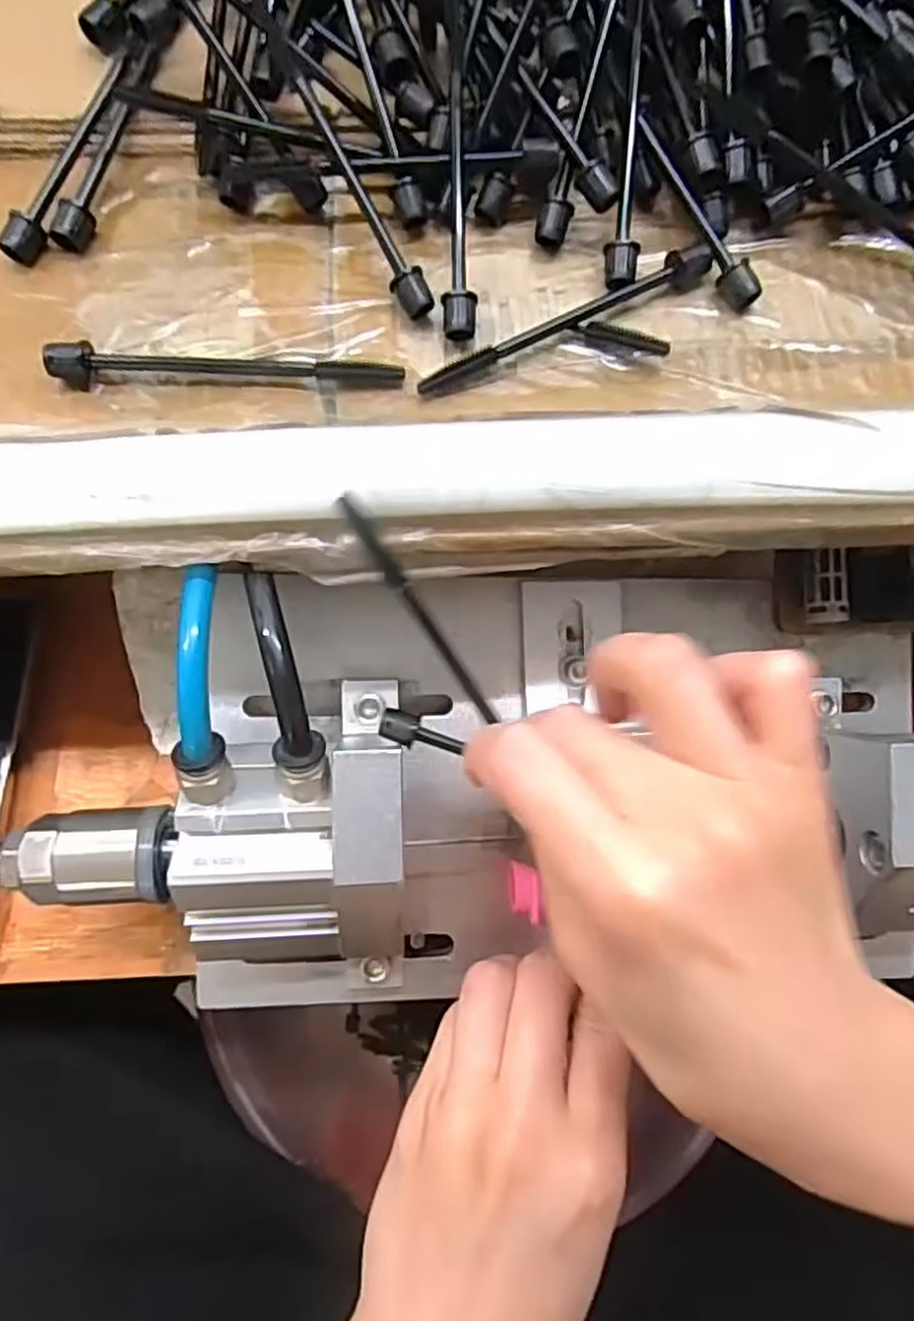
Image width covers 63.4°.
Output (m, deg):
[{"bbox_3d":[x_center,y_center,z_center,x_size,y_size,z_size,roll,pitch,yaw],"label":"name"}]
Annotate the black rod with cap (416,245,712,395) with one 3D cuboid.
[{"bbox_3d":[0.033,-0.101,0.222,0.098,0.010,0.009,-25,73,-13],"label":"black rod with cap"}]

